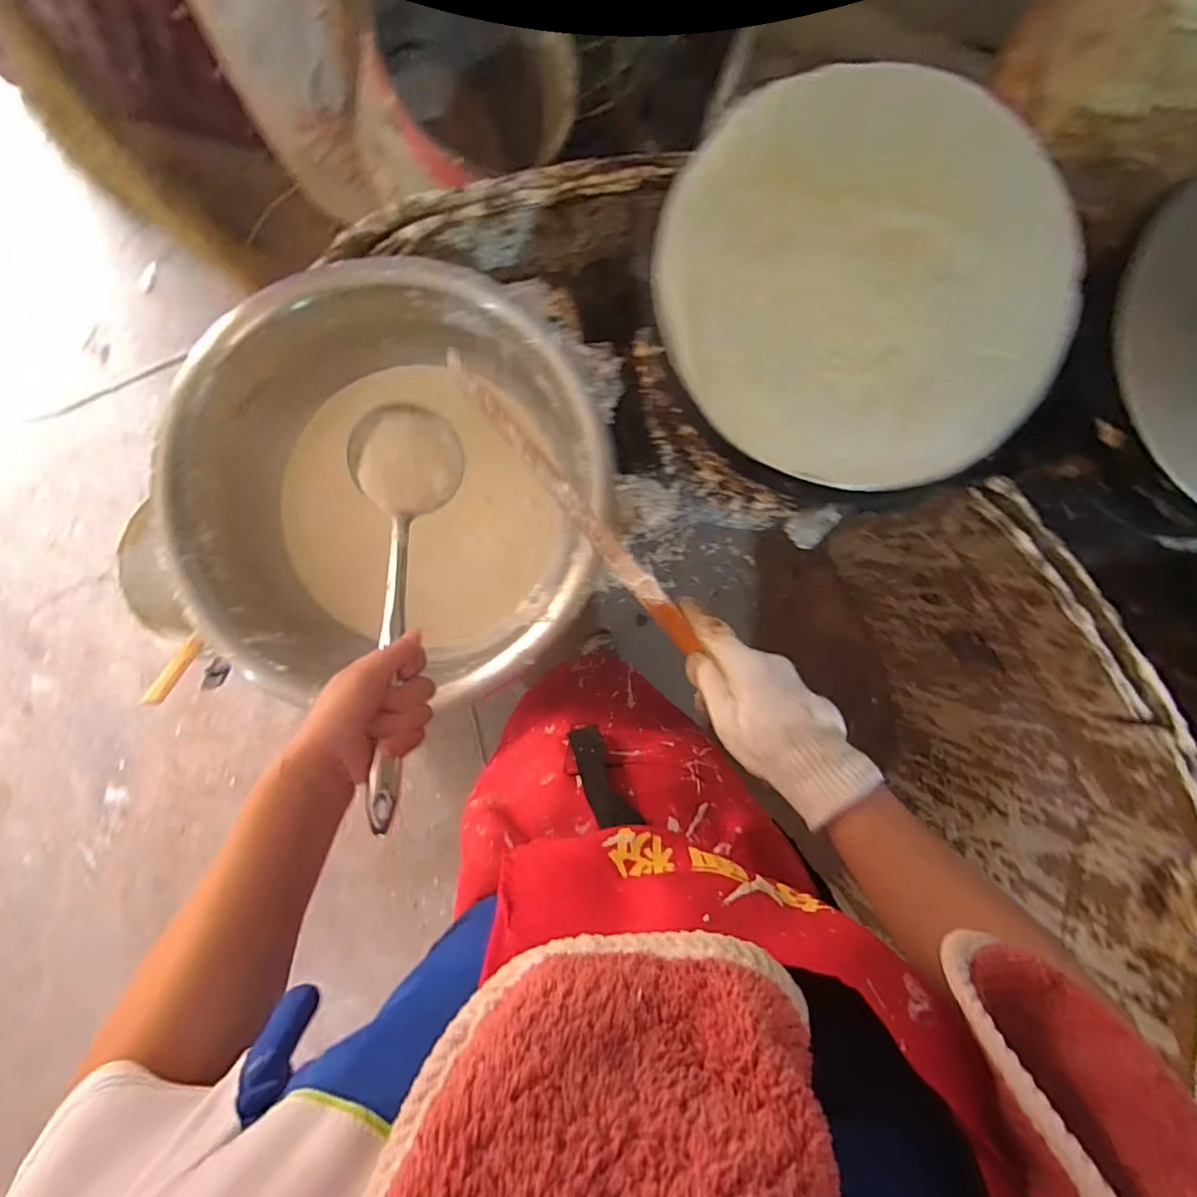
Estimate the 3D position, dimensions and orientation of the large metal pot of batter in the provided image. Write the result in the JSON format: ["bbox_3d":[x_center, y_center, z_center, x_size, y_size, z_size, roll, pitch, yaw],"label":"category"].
[{"bbox_3d":[-0.236,-0.142,0.685,0.478,0.187,0.460,0,89,-1],"label":"large metal pot of batter"}]

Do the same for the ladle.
[{"bbox_3d":[-0.162,0.001,0.439,0.087,0.063,0.333,-2,72,-1],"label":"ladle"}]

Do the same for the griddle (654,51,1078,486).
[{"bbox_3d":[0.241,-0.279,0.492,0.376,0.054,0.325,20,88,-1],"label":"griddle"}]

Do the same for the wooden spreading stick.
[{"bbox_3d":[-0.027,-0.085,0.450,0.020,0.020,0.321,-39,82,-2],"label":"wooden spreading stick"}]

